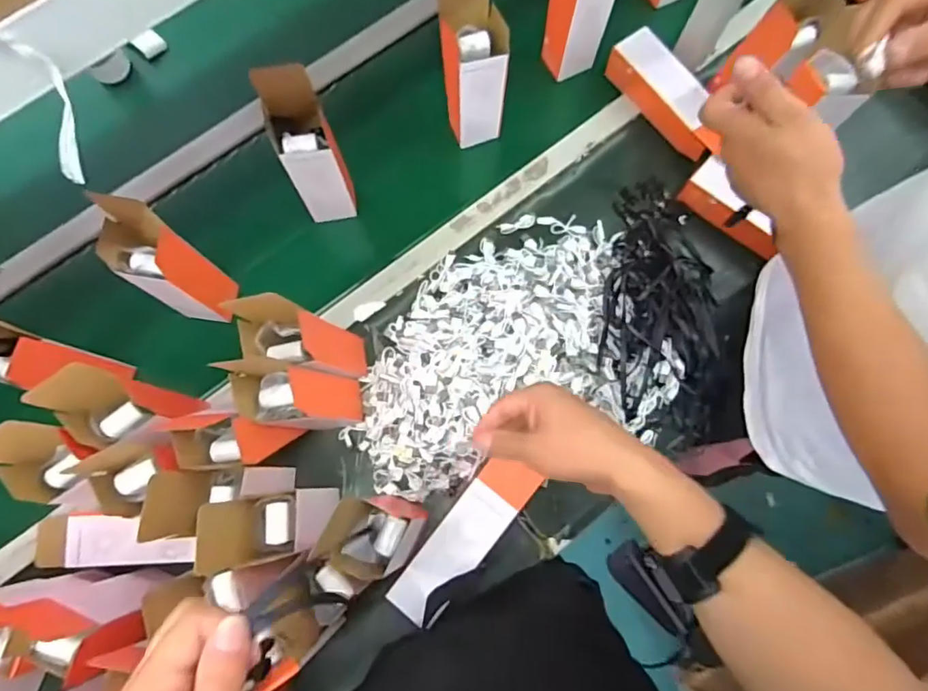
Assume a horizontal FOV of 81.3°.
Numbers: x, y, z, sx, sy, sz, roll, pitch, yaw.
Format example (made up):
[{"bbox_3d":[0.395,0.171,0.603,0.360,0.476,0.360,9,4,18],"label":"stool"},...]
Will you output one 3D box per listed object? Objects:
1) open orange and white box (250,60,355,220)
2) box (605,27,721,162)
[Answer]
[{"bbox_3d":[-0.194,-0.242,0.692,0.068,0.228,0.082,-23,79,-6],"label":"open orange and white box"},{"bbox_3d":[0.304,-0.375,0.810,0.065,0.061,0.205,-35,80,-8],"label":"box"}]

